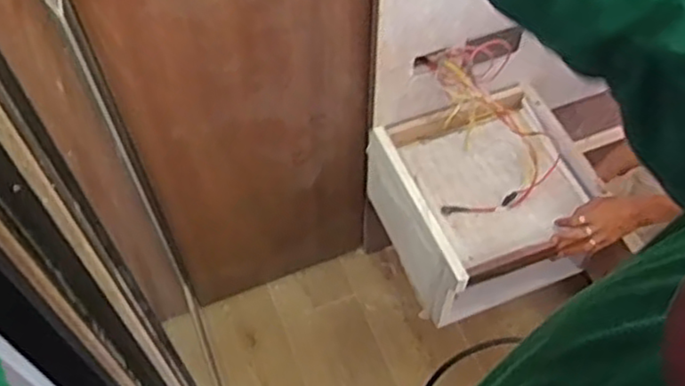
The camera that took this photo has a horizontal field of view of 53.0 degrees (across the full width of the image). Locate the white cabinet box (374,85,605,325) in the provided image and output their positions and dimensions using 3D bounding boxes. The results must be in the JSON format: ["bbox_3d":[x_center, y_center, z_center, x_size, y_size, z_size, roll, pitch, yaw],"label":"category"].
[{"bbox_3d":[0.283,0.014,1.376,0.366,0.231,0.368,-20,59,-12],"label":"white cabinet box"}]

